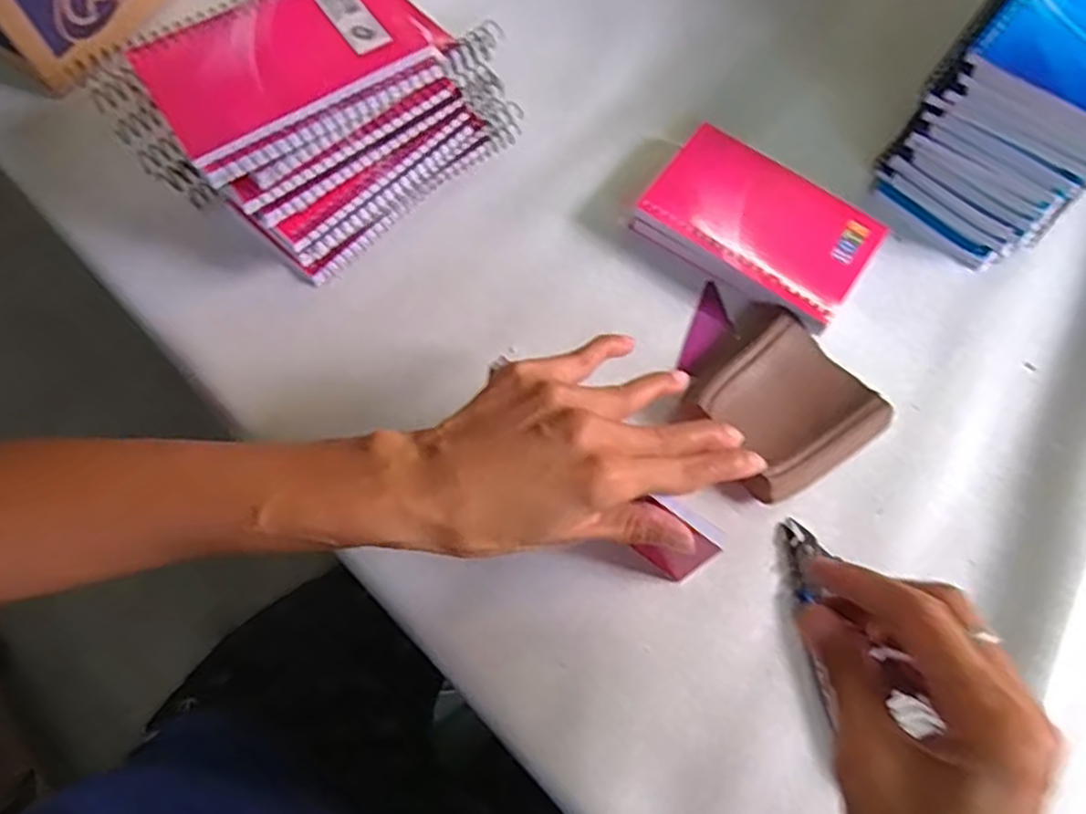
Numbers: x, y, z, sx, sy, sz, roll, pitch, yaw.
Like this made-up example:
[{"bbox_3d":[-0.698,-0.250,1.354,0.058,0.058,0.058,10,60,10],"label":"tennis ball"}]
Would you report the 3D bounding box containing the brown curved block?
[{"bbox_3d":[0.131,-0.001,0.412,0.092,0.018,0.097,-38,75,-14],"label":"brown curved block"}]

